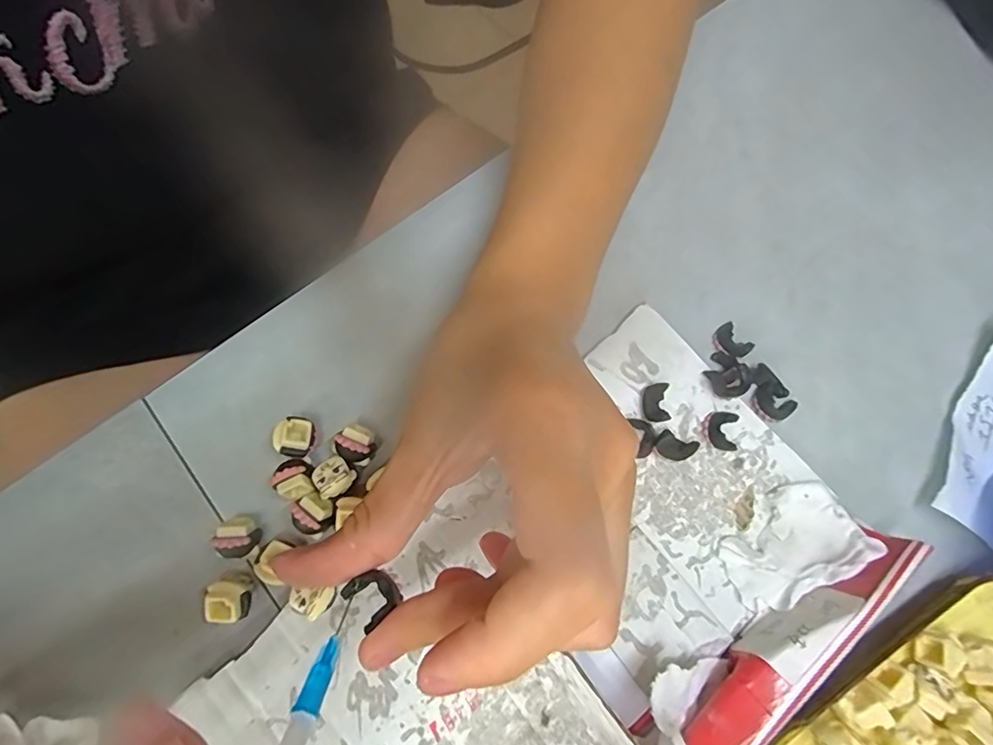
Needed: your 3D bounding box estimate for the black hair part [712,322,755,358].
[{"bbox_3d":[0.102,-0.014,0.225,0.014,0.004,0.016,-34,74,-10],"label":"black hair part"}]

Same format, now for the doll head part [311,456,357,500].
[{"bbox_3d":[-0.063,0.042,0.205,0.015,0.014,0.014,-39,75,-12],"label":"doll head part"}]

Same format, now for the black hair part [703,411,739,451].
[{"bbox_3d":[0.092,0.023,0.213,0.015,0.007,0.016,0,71,1],"label":"black hair part"}]

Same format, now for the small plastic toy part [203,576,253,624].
[{"bbox_3d":[-0.097,0.084,0.193,0.015,0.013,0.015,-2,71,0],"label":"small plastic toy part"}]

